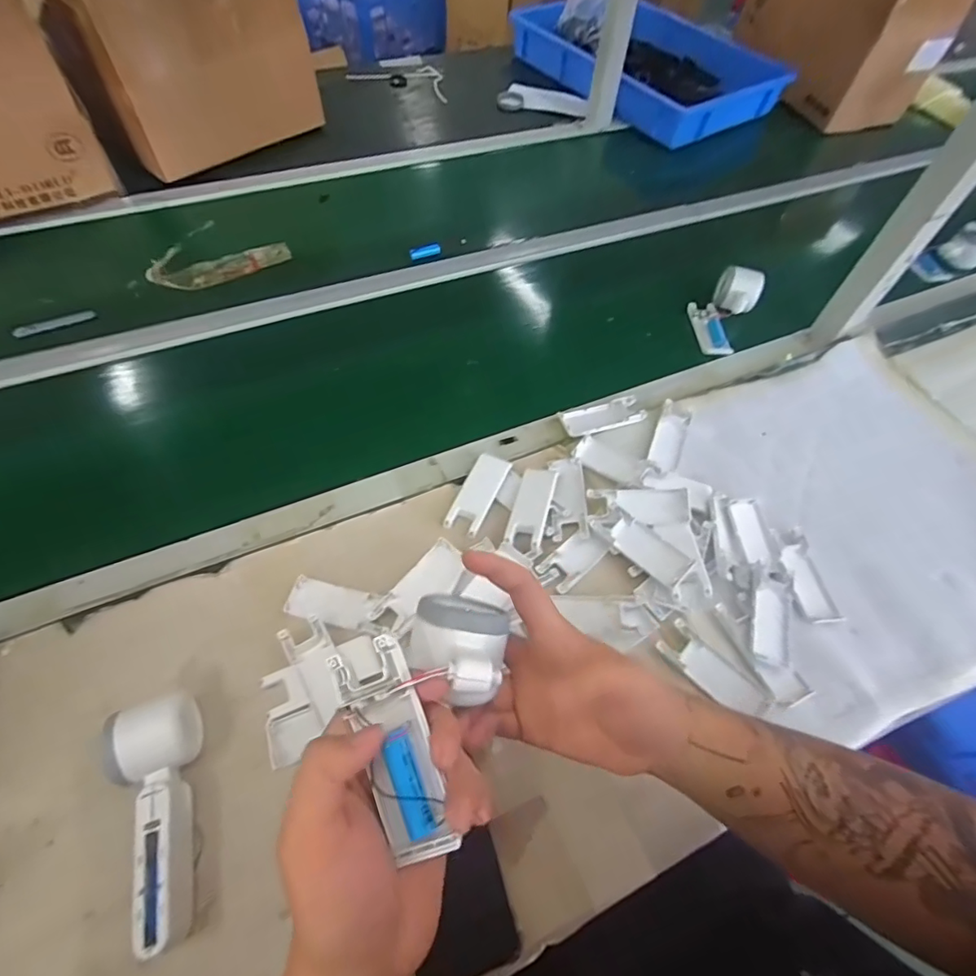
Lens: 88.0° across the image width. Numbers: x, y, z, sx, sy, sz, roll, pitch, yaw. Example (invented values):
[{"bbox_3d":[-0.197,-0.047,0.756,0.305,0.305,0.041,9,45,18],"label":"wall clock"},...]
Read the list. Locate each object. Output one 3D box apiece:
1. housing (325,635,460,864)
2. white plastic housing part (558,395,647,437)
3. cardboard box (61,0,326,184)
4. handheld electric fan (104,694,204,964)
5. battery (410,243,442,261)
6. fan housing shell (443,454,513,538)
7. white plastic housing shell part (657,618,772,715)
[{"bbox_3d":[-0.048,0.131,0.256,0.037,0.020,0.102,-18,76,-15],"label":"housing"},{"bbox_3d":[0.144,-0.090,0.631,0.101,0.010,0.043,-13,59,-12],"label":"white plastic housing part"},{"bbox_3d":[-0.521,-0.756,0.882,0.344,0.281,0.271,-37,67,-24],"label":"cardboard box"},{"bbox_3d":[-0.253,0.249,0.386,0.056,0.062,0.166,-13,72,-12],"label":"handheld electric fan"},{"bbox_3d":[-0.100,-0.379,0.811,0.048,0.014,0.018,-14,60,-13],"label":"battery"},{"bbox_3d":[-0.010,0.005,0.568,0.041,0.013,0.097,24,59,11],"label":"fan housing shell"},{"bbox_3d":[0.213,0.173,0.478,0.100,0.009,0.041,41,64,20],"label":"white plastic housing shell part"}]

